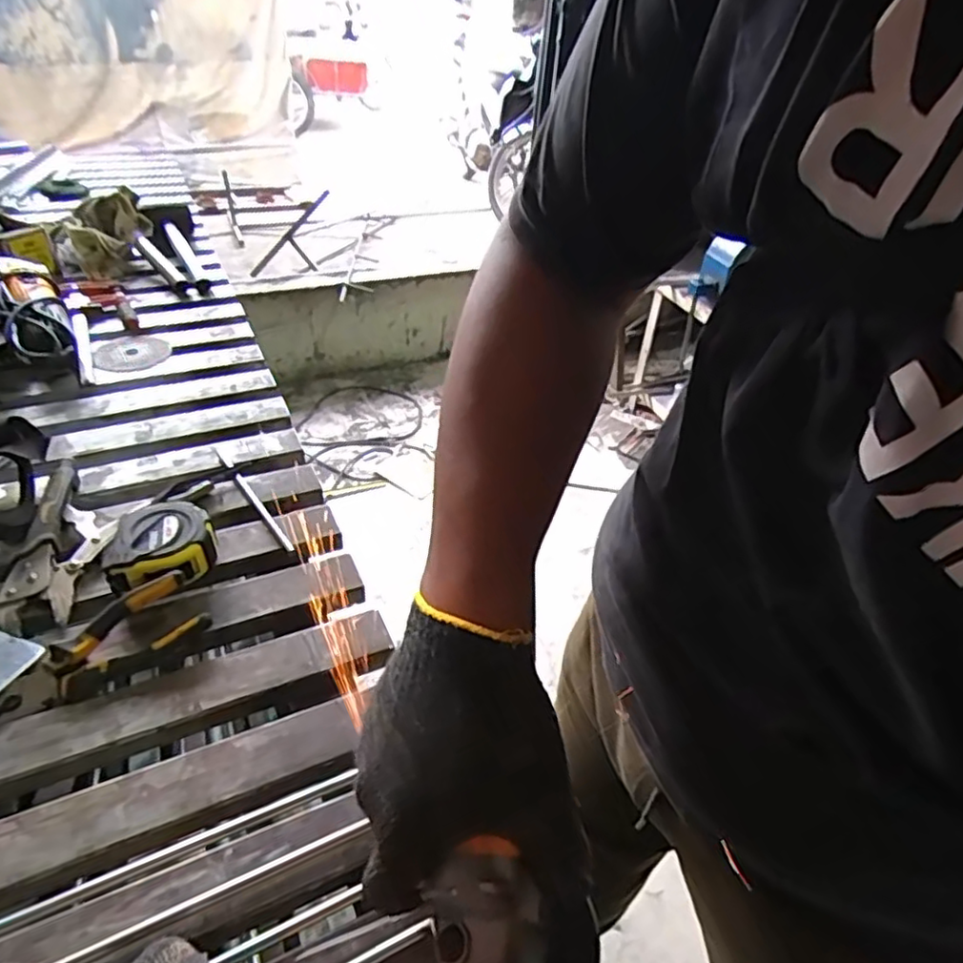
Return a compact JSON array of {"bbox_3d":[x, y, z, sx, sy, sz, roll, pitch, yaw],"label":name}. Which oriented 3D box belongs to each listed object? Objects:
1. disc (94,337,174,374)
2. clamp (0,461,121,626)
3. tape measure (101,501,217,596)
[{"bbox_3d":[-0.492,-0.182,0.906,0.096,0.004,0.096,4,38,-3],"label":"disc"},{"bbox_3d":[-0.391,0.049,0.608,0.071,0.029,0.169,0,39,-8],"label":"clamp"},{"bbox_3d":[-0.296,0.060,0.595,0.092,0.048,0.089,-13,42,-24],"label":"tape measure"}]

